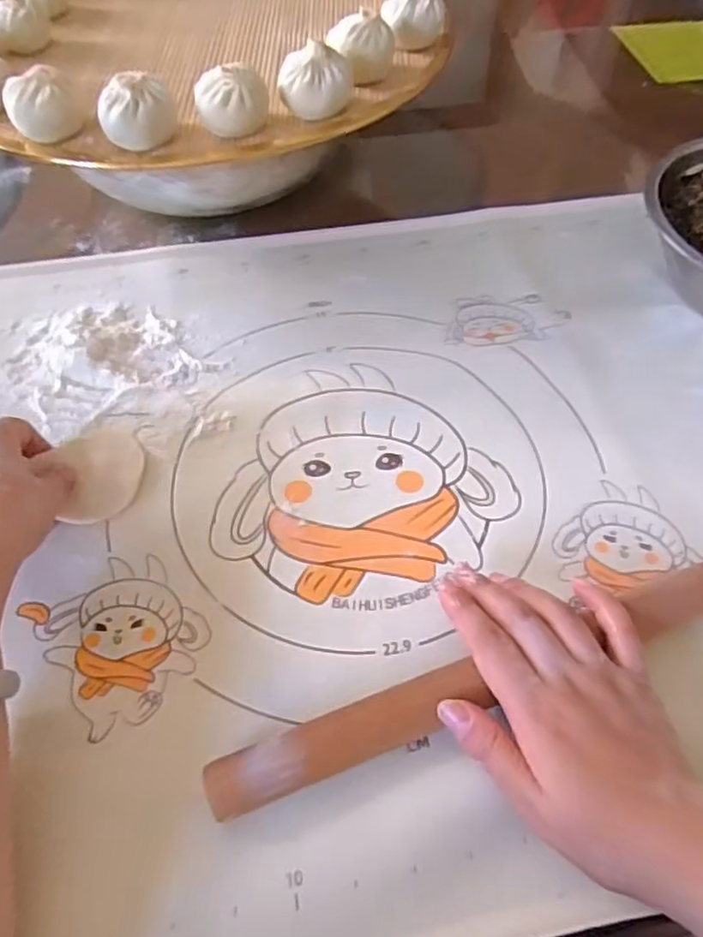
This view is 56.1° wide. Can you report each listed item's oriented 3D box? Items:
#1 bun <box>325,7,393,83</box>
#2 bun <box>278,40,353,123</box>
[{"bbox_3d":[0.009,-0.285,0.445,0.043,0.033,0.043,0,55,1],"label":"bun"},{"bbox_3d":[-0.024,-0.246,0.417,0.039,0.033,0.039,0,55,1],"label":"bun"}]

